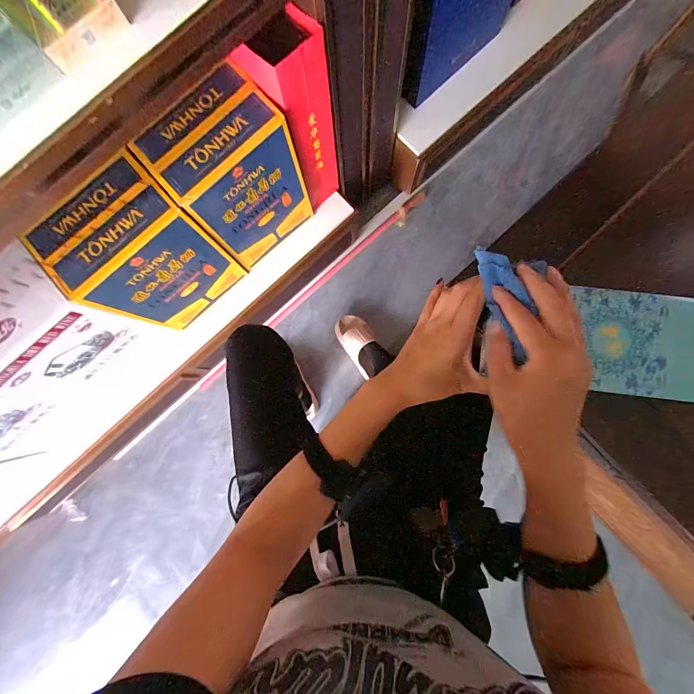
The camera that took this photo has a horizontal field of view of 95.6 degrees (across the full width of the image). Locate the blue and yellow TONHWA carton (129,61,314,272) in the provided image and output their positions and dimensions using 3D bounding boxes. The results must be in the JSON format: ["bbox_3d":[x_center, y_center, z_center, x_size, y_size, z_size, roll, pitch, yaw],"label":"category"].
[{"bbox_3d":[-0.235,-0.357,0.694,0.239,0.307,0.151,-42,85,-2],"label":"blue and yellow TONHWA carton"}]

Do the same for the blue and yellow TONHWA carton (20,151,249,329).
[{"bbox_3d":[-0.406,-0.183,0.680,0.238,0.307,0.142,-45,85,-2],"label":"blue and yellow TONHWA carton"}]

